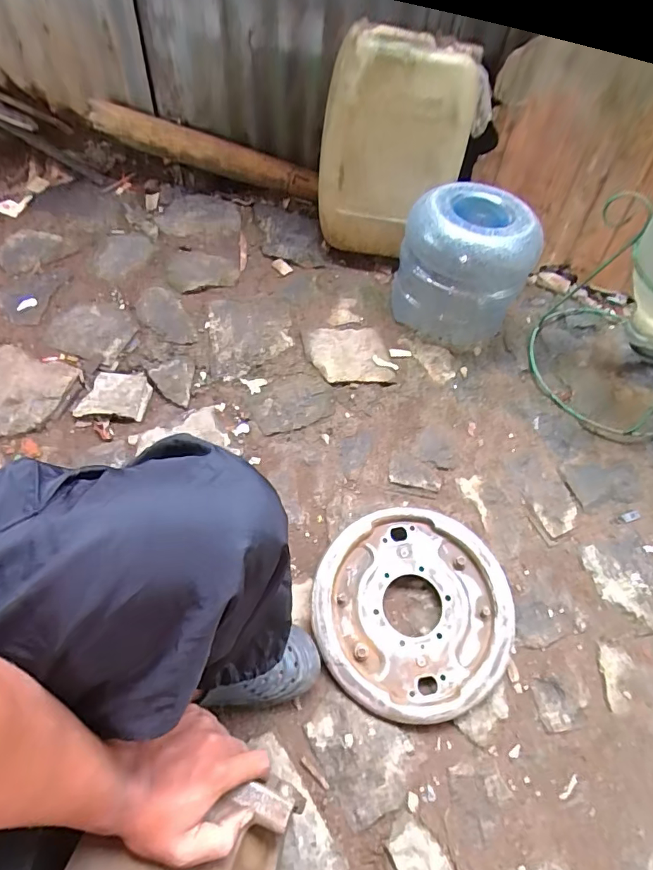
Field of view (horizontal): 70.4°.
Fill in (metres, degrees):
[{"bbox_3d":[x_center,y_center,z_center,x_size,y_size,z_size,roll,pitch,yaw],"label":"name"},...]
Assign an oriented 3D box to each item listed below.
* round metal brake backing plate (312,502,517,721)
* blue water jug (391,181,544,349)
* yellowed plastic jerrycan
[{"bbox_3d":[0.134,0.269,0.724,0.307,0.057,0.289,2,59,-3],"label":"round metal brake backing plate"},{"bbox_3d":[0.281,-0.352,0.991,0.249,0.247,0.229,8,59,0],"label":"blue water jug"},{"bbox_3d":[0.132,-0.586,0.955,0.282,0.349,0.181,5,59,-2],"label":"yellowed plastic jerrycan"}]

